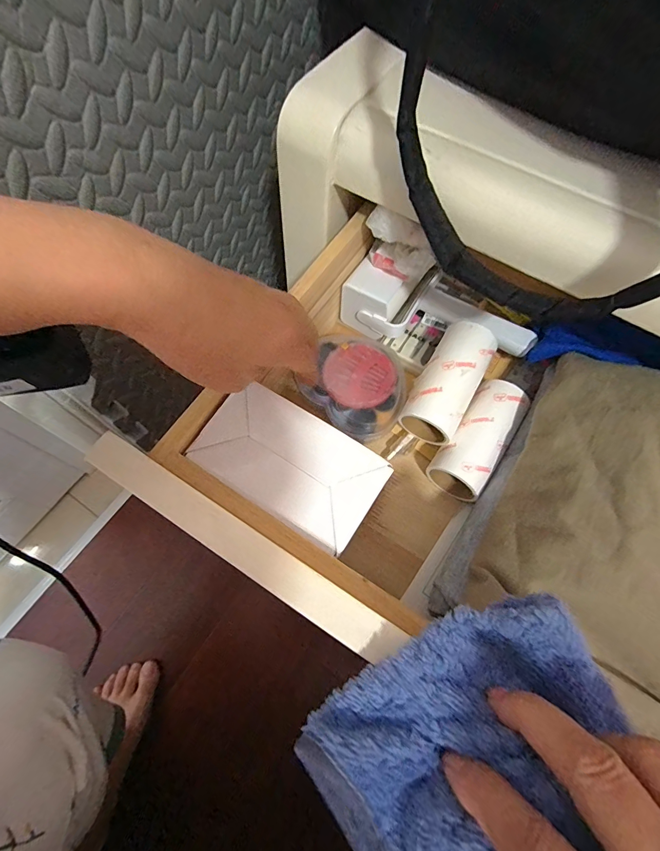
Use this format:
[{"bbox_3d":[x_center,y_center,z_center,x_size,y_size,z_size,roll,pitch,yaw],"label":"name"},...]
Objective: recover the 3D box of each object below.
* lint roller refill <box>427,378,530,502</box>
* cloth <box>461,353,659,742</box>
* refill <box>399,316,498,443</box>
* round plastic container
[{"bbox_3d":[0.127,0.009,0.333,0.044,0.040,0.104,32,82,12],"label":"lint roller refill"},{"bbox_3d":[0.204,0.060,0.258,0.162,0.041,0.226,34,68,13],"label":"cloth"},{"bbox_3d":[0.101,-0.035,0.335,0.046,0.041,0.110,28,82,10],"label":"refill"},{"bbox_3d":[0.027,-0.037,0.354,0.087,0.026,0.079,36,68,13],"label":"round plastic container"}]

